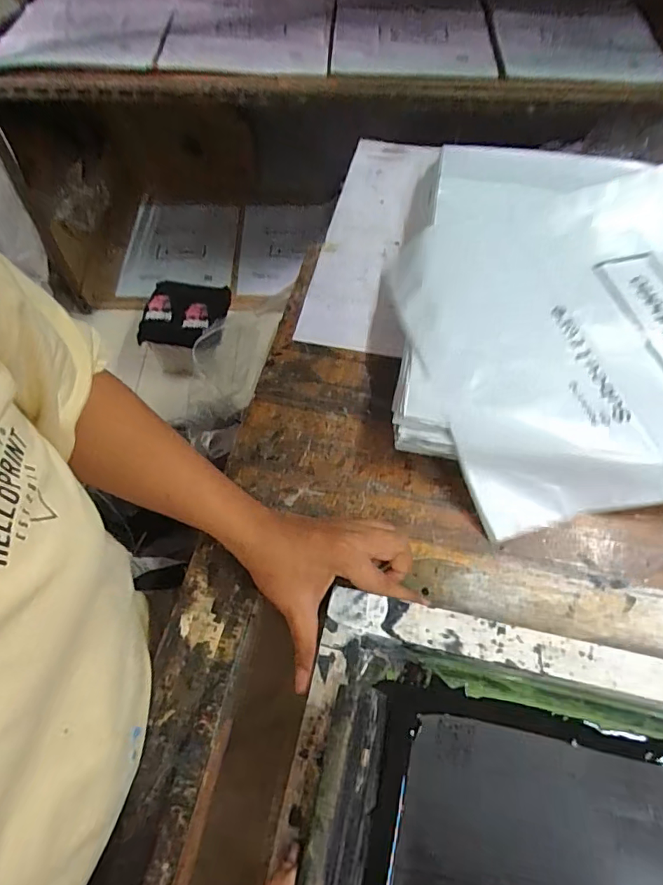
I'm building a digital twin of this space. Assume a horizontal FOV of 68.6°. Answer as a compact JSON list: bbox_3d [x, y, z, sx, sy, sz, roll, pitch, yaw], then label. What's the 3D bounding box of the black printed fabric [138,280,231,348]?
[{"bbox_3d":[-0.450,-0.395,1.474,0.258,0.082,0.195,16,60,9],"label":"black printed fabric"}]

